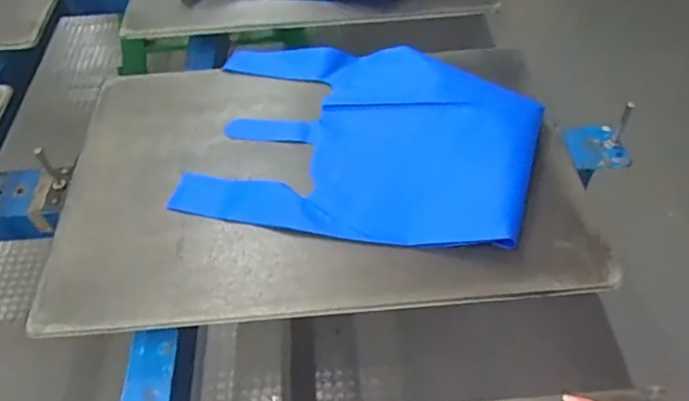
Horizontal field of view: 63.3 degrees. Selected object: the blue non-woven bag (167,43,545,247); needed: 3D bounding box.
[{"bbox_3d":[0.024,-0.089,0.692,0.411,0.035,0.314,9,51,8],"label":"blue non-woven bag"}]

